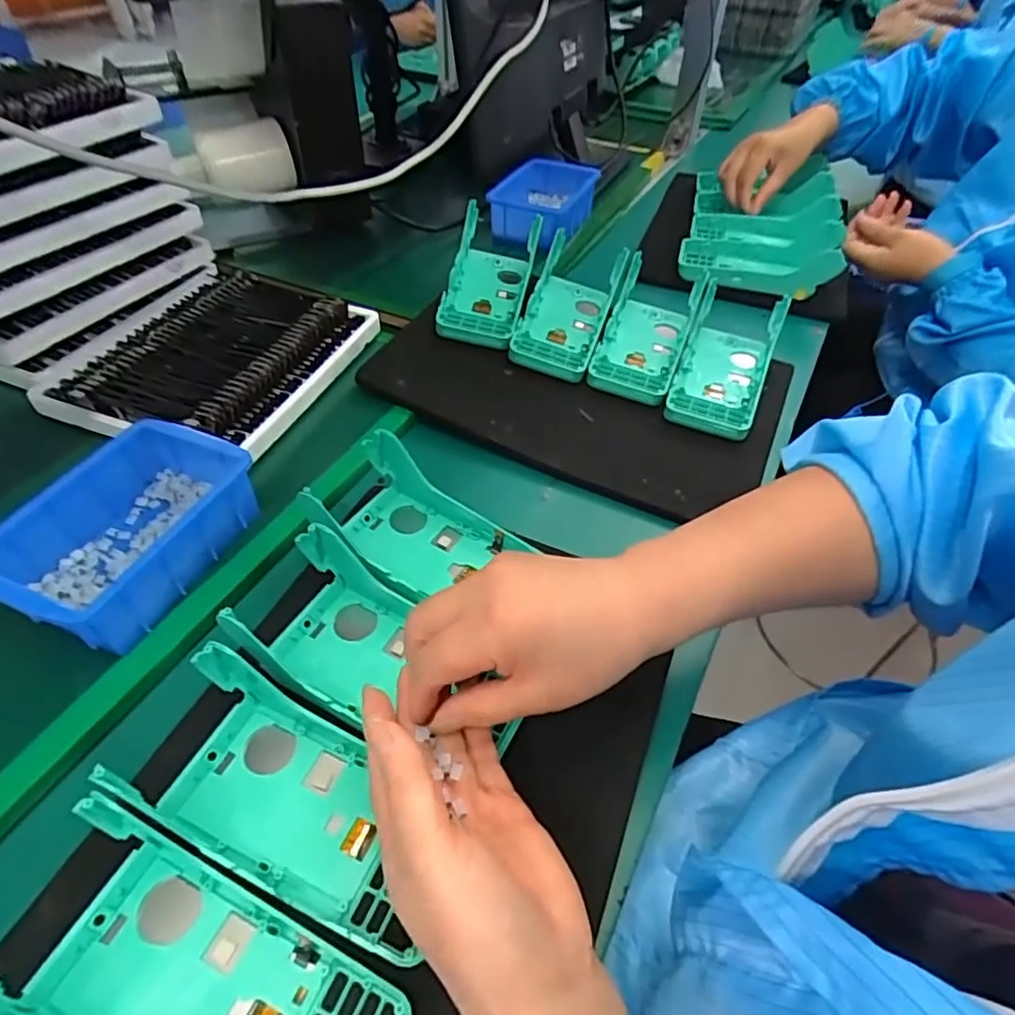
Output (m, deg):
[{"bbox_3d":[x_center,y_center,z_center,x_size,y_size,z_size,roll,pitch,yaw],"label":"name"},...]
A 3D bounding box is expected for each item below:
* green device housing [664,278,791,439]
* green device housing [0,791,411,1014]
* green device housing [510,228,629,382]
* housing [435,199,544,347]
[{"bbox_3d":[0.197,-0.136,0.555,0.076,0.063,0.157,17,42,18],"label":"green device housing"},{"bbox_3d":[-0.132,0.203,0.255,0.177,0.044,0.078,16,41,16],"label":"green device housing"},{"bbox_3d":[0.057,-0.193,0.586,0.082,0.061,0.162,12,54,12],"label":"green device housing"},{"bbox_3d":[-0.019,-0.227,0.601,0.081,0.056,0.167,7,54,6],"label":"housing"}]

